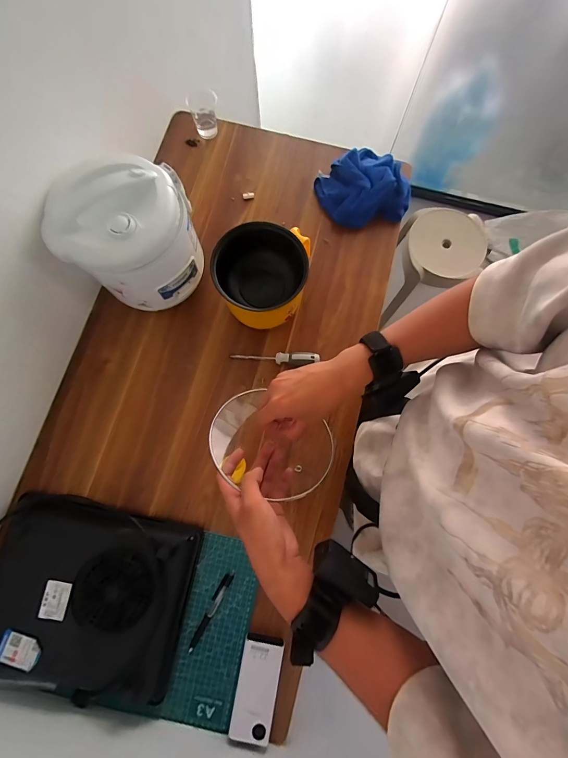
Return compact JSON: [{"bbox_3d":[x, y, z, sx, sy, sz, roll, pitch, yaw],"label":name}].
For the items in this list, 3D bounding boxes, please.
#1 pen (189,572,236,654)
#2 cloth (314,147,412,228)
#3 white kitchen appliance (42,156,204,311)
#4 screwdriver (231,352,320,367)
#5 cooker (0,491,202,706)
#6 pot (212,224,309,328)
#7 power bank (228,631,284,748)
[{"bbox_3d":[-0.130,0.414,0.573,0.016,0.019,0.140,28,79,6],"label":"pen"},{"bbox_3d":[0.180,-0.437,0.726,0.192,0.058,0.163,-10,78,-2],"label":"cloth"},{"bbox_3d":[-0.265,-0.252,0.578,0.194,0.181,0.181,0,78,0],"label":"white kitchen appliance"},{"bbox_3d":[-0.019,-0.043,0.657,0.179,0.026,0.025,2,78,1],"label":"screwdriver"},{"bbox_3d":[-0.364,0.368,0.559,0.385,0.069,0.281,13,78,3],"label":"cooker"},{"bbox_3d":[-0.044,-0.197,0.634,0.164,0.119,0.165,0,78,0],"label":"pot"},{"bbox_3d":[-0.044,0.524,0.550,0.068,0.029,0.150,10,78,2],"label":"power bank"}]

